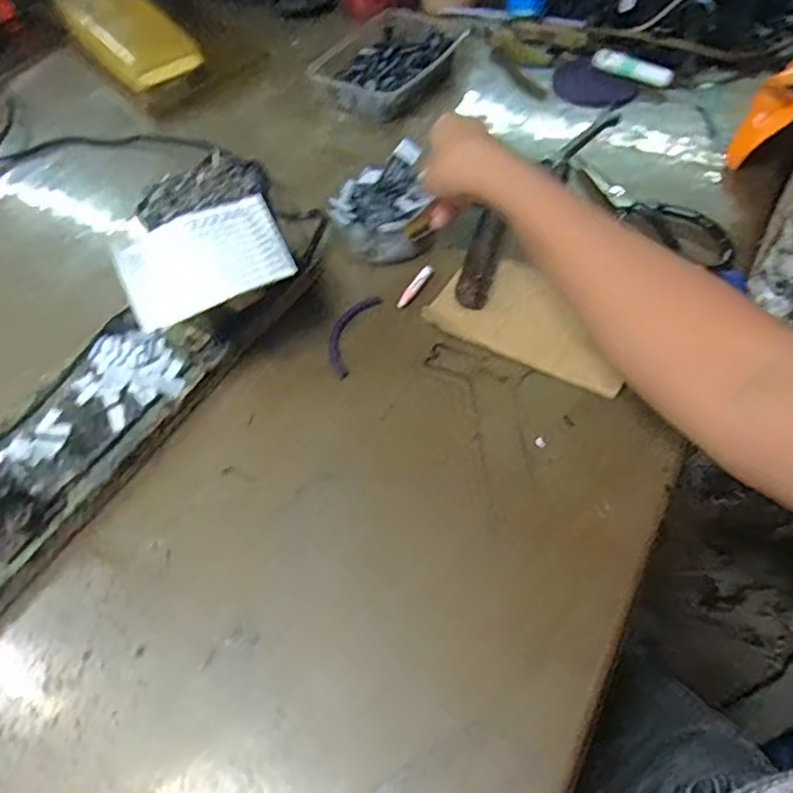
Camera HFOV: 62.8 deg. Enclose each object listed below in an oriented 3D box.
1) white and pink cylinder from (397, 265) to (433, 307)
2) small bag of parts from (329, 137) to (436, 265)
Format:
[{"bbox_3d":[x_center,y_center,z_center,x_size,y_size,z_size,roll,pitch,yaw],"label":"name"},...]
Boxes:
[{"bbox_3d":[0.015,-0.091,0.533,0.011,0.006,0.046,24,59,20],"label":"white and pink cylinder"},{"bbox_3d":[-0.006,-0.169,0.569,0.086,0.047,0.103,13,56,14],"label":"small bag of parts"}]

